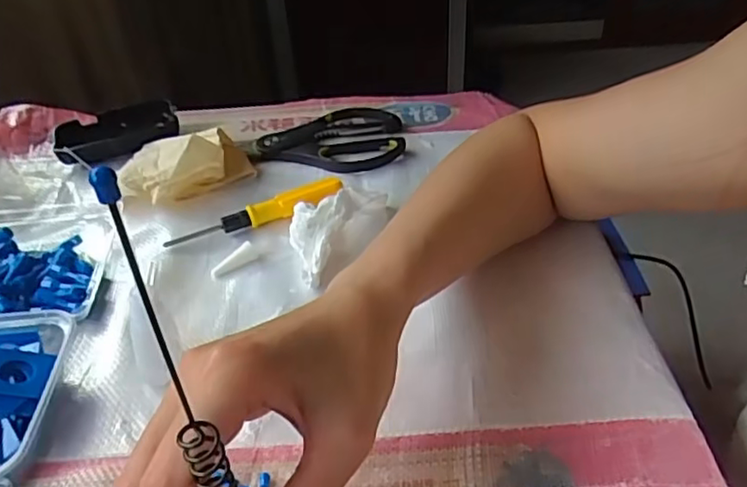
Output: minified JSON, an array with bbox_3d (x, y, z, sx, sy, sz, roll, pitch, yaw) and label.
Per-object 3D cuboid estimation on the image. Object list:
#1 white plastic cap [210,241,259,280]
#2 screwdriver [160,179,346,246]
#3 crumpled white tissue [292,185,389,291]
[{"bbox_3d":[-0.101,0.012,0.445,0.036,0.013,0.008,-27,45,-25],"label":"white plastic cap"},{"bbox_3d":[-0.089,-0.023,0.479,0.140,0.019,0.018,-21,43,-19],"label":"screwdriver"},{"bbox_3d":[-0.034,-0.017,0.454,0.057,0.036,0.102,20,46,26],"label":"crumpled white tissue"}]

